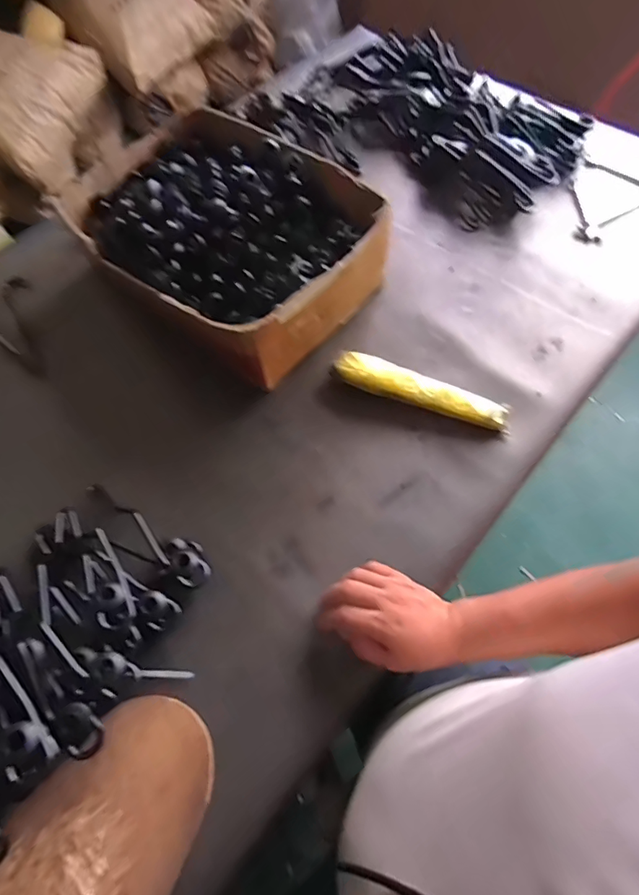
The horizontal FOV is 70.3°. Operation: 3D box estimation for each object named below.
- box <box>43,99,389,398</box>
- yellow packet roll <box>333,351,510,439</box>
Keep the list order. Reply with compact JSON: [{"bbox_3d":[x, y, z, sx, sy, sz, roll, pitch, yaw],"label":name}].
[{"bbox_3d":[-0.143,-0.316,0.687,0.429,0.154,0.326,37,69,18],"label":"box"},{"bbox_3d":[0.138,-0.074,0.619,0.239,0.041,0.046,20,65,11],"label":"yellow packet roll"}]

